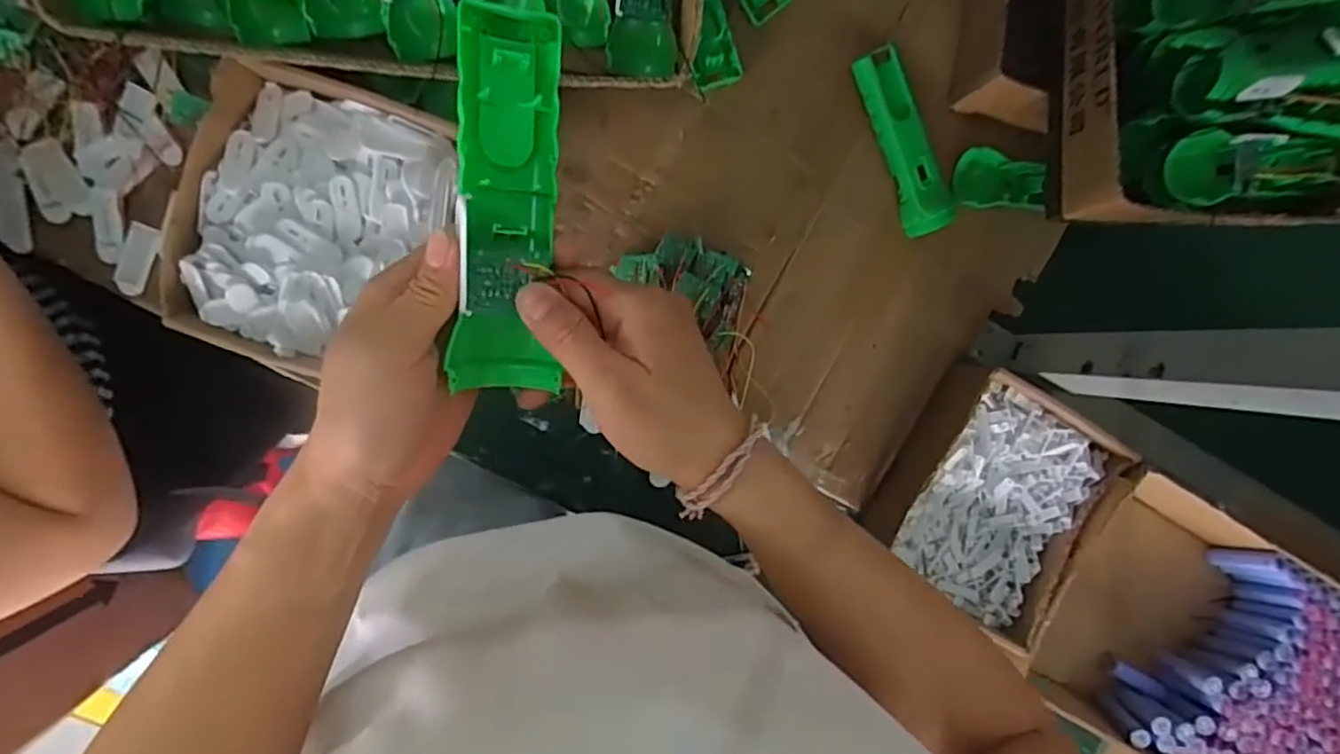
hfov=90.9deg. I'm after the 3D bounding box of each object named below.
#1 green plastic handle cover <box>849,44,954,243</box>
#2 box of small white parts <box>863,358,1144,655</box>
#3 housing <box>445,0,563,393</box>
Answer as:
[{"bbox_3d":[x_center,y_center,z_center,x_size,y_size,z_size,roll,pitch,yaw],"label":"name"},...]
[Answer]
[{"bbox_3d":[0.211,-0.209,0.592,0.047,0.018,0.163,-24,97,-4],"label":"green plastic handle cover"},{"bbox_3d":[0.291,0.111,0.606,0.174,0.063,0.211,31,91,-8],"label":"box of small white parts"},{"bbox_3d":[-0.070,-0.072,0.285,0.041,0.026,0.158,4,100,-7],"label":"housing"}]

